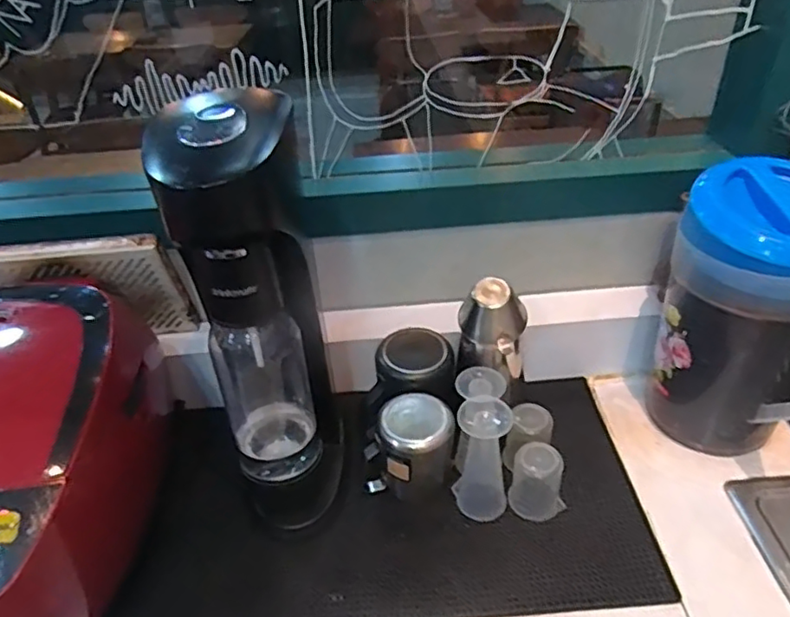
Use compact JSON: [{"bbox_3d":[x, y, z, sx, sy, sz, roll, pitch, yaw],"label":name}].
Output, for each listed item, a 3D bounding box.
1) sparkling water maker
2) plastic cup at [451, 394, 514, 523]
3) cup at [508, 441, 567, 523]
[{"bbox_3d":[-0.124,0.021,0.572,0.110,0.417,0.169,-12,37,-12],"label":"sparkling water maker"},{"bbox_3d":[0.089,0.147,0.613,0.052,0.140,0.054,-2,36,2],"label":"plastic cup"},{"bbox_3d":[0.147,0.178,0.619,0.057,0.070,0.047,5,37,12],"label":"cup"}]

